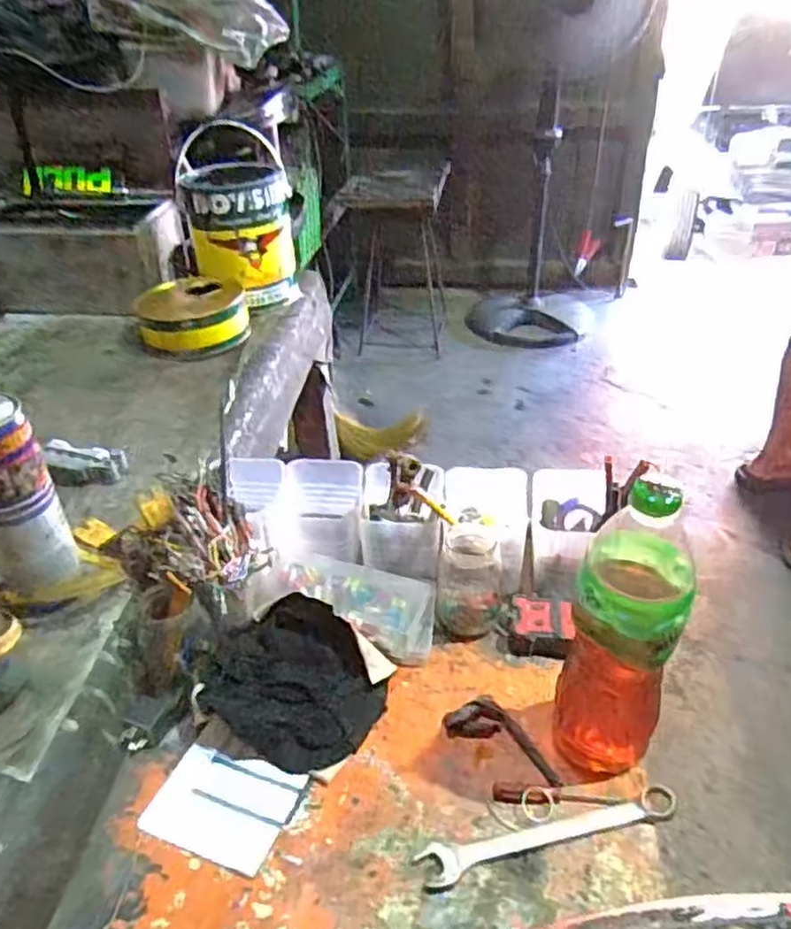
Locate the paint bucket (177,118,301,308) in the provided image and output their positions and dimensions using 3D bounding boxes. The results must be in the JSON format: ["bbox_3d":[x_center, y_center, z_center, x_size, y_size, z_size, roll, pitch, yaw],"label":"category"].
[{"bbox_3d":[-0.255,-0.394,1.162,0.171,0.241,0.190,-10,37,-13],"label":"paint bucket"}]

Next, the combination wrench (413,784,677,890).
[{"bbox_3d":[0.120,0.284,0.547,0.200,0.017,0.031,-8,37,-10],"label":"combination wrench"}]

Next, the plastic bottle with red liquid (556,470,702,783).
[{"bbox_3d":[0.174,0.127,0.540,0.076,0.258,0.086,9,38,13],"label":"plastic bottle with red liquid"}]

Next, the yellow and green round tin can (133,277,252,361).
[{"bbox_3d":[-0.313,-0.229,1.098,0.161,0.066,0.165,0,36,0],"label":"yellow and green round tin can"}]

